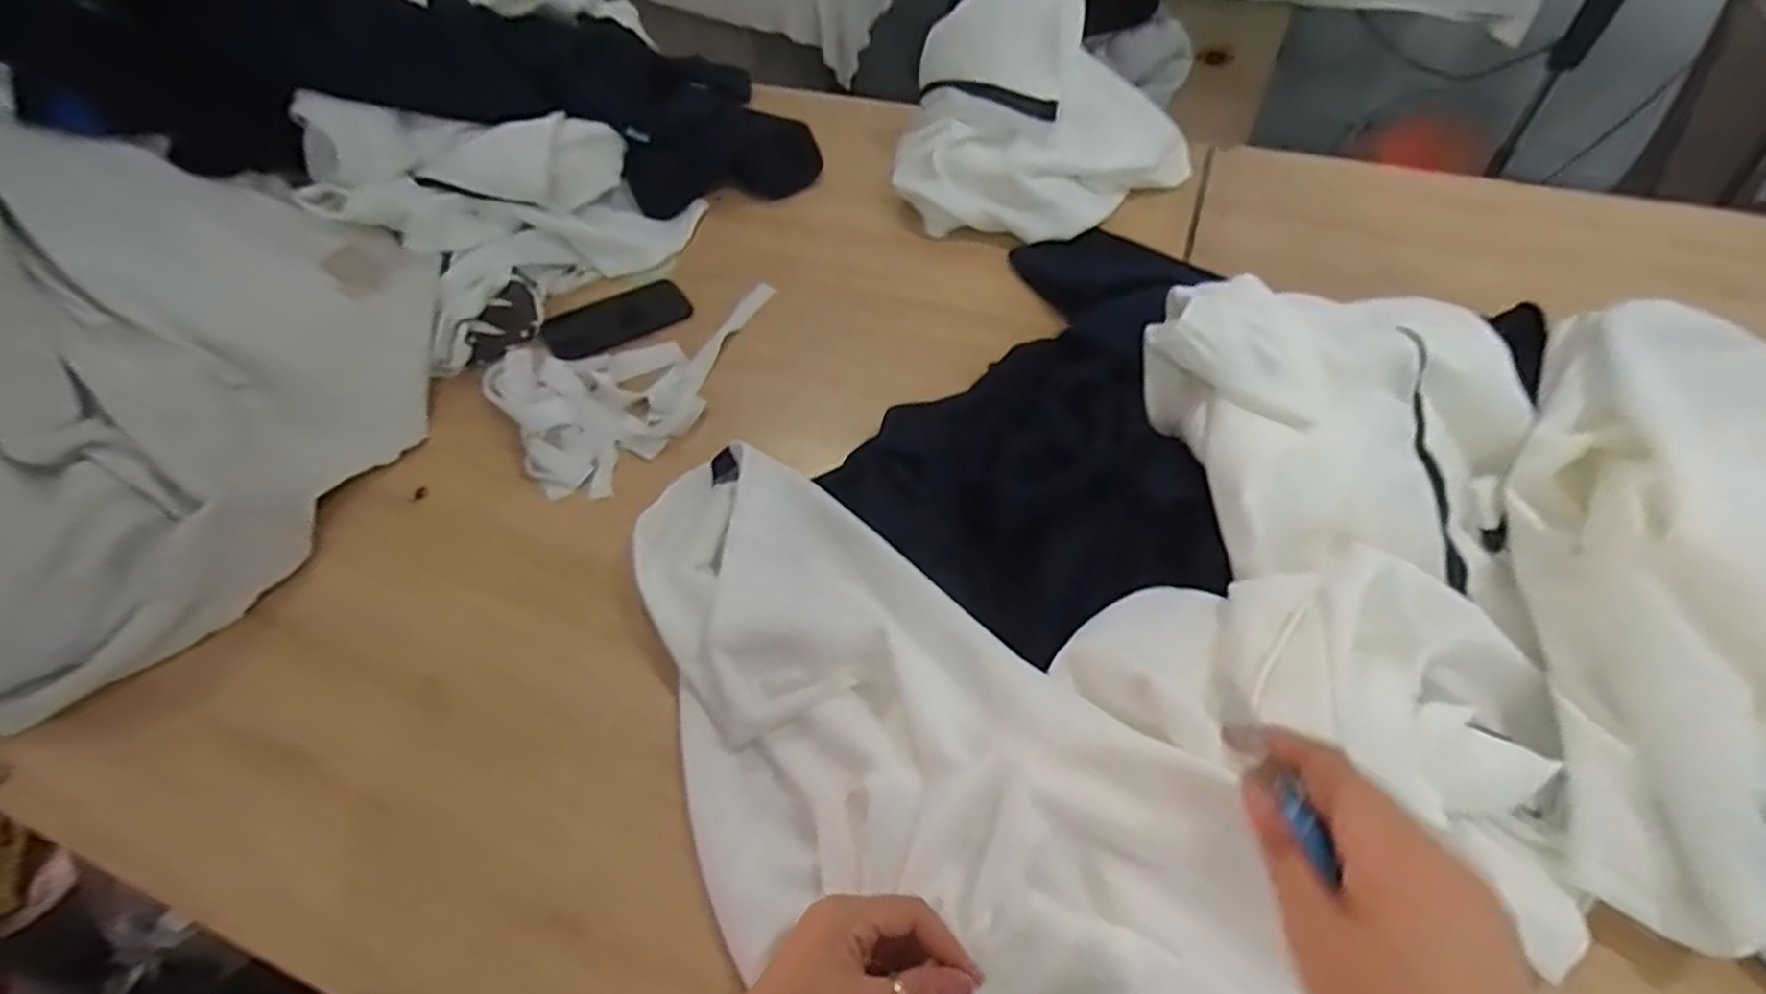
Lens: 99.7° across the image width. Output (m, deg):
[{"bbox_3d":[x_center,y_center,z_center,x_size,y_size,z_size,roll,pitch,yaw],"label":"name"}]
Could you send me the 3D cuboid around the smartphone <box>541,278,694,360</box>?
[{"bbox_3d":[-0.293,-0.196,0.831,0.162,0.012,0.071,-33,69,-26],"label":"smartphone"}]

